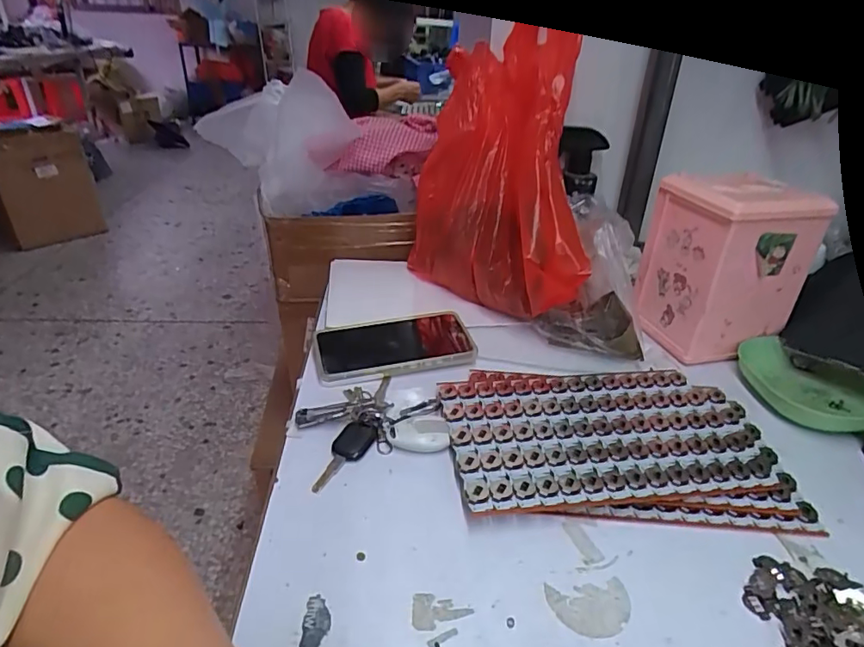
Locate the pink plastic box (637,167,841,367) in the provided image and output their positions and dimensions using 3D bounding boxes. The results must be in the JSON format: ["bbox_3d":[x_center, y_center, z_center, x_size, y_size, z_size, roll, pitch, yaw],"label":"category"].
[{"bbox_3d":[0.313,-0.069,0.581,0.143,0.165,0.116,-5,32,-12],"label":"pink plastic box"}]

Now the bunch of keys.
[{"bbox_3d":[-0.055,0.084,0.469,0.121,0.018,0.110,-11,33,-21],"label":"bunch of keys"}]

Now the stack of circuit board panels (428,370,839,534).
[{"bbox_3d":[0.154,0.100,0.460,0.277,0.020,0.167,2,31,-1],"label":"stack of circuit board panels"}]

